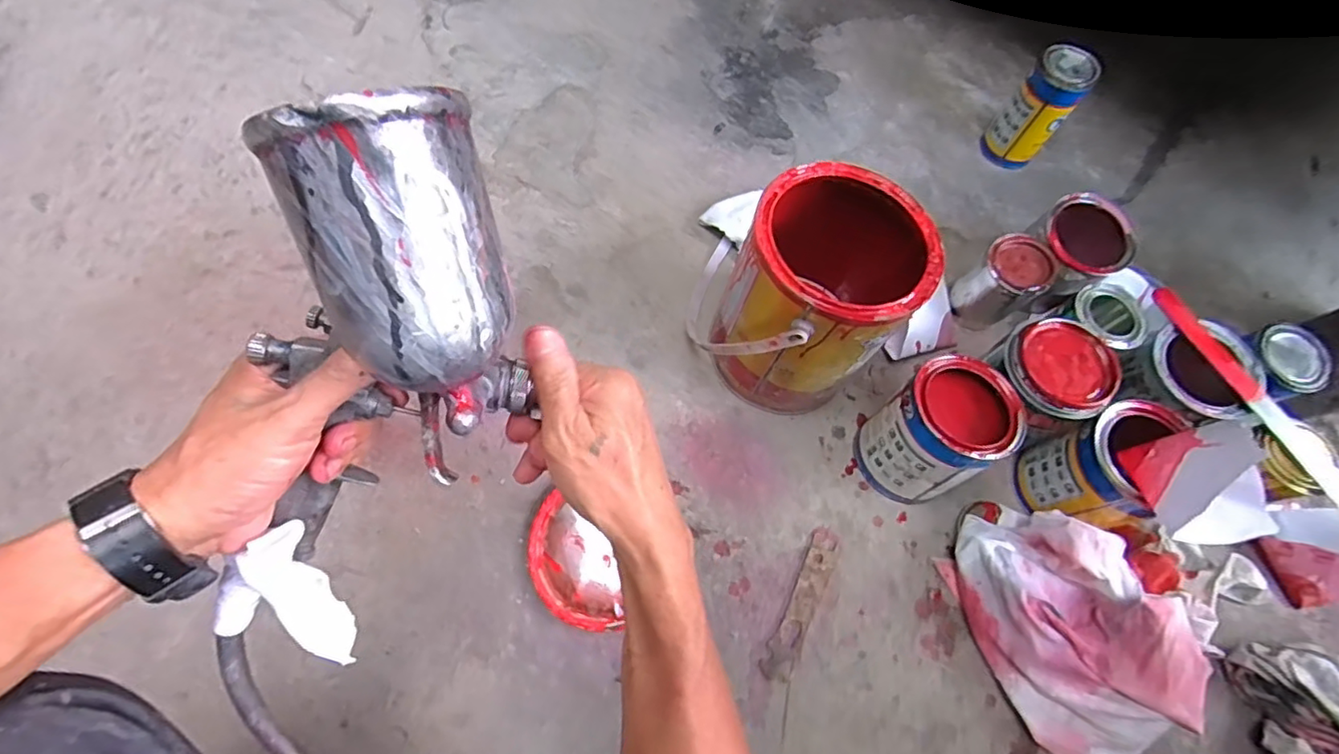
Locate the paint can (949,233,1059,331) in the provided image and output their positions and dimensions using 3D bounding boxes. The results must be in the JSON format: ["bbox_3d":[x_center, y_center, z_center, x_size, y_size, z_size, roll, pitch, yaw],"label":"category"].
[{"bbox_3d":[0.377,-0.108,0.680,0.068,0.098,0.067,2,67,-4],"label":"paint can"}]

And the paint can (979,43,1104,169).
[{"bbox_3d":[0.465,-0.337,0.750,0.071,0.140,0.069,2,67,-4],"label":"paint can"}]

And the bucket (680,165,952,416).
[{"bbox_3d":[0.126,-0.080,0.594,0.191,0.213,0.182,2,67,-4],"label":"bucket"}]

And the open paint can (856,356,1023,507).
[{"bbox_3d":[0.261,0.056,0.589,0.118,0.130,0.104,-36,75,-14],"label":"open paint can"}]

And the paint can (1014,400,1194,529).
[{"bbox_3d":[0.423,0.091,0.586,0.086,0.122,0.104,5,70,-1],"label":"paint can"}]

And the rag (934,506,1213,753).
[{"bbox_3d":[0.376,0.232,0.551,0.160,0.095,0.230,-24,73,-11],"label":"rag"}]

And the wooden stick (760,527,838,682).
[{"bbox_3d":[0.131,0.223,0.585,0.029,0.008,0.149,25,68,6],"label":"wooden stick"}]

